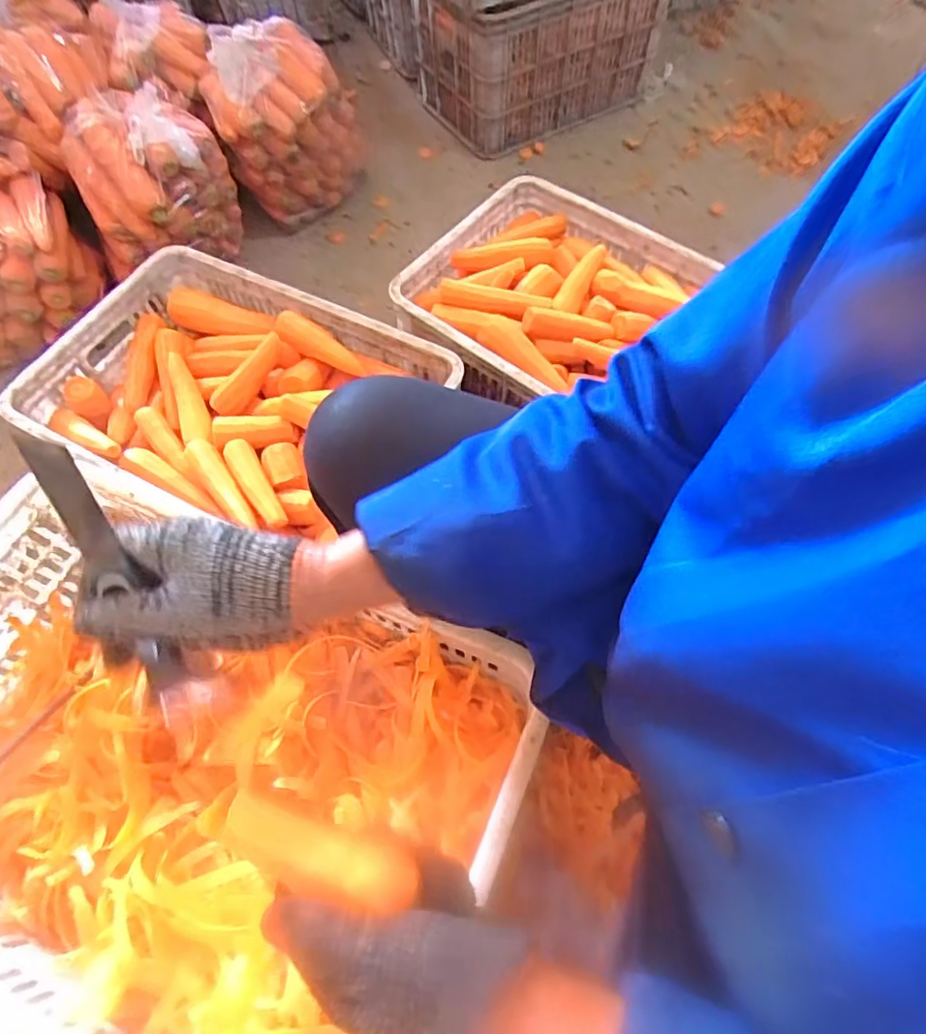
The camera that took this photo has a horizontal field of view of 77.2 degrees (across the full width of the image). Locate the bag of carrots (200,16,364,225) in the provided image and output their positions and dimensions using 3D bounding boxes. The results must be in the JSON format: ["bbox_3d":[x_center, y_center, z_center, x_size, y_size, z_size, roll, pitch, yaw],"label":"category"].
[{"bbox_3d":[-0.358,-0.794,1.206,0.279,0.331,0.195,-11,64,-5],"label":"bag of carrots"}]

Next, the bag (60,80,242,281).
[{"bbox_3d":[-0.571,-0.615,1.080,0.263,0.241,0.209,-25,66,-11],"label":"bag"}]

